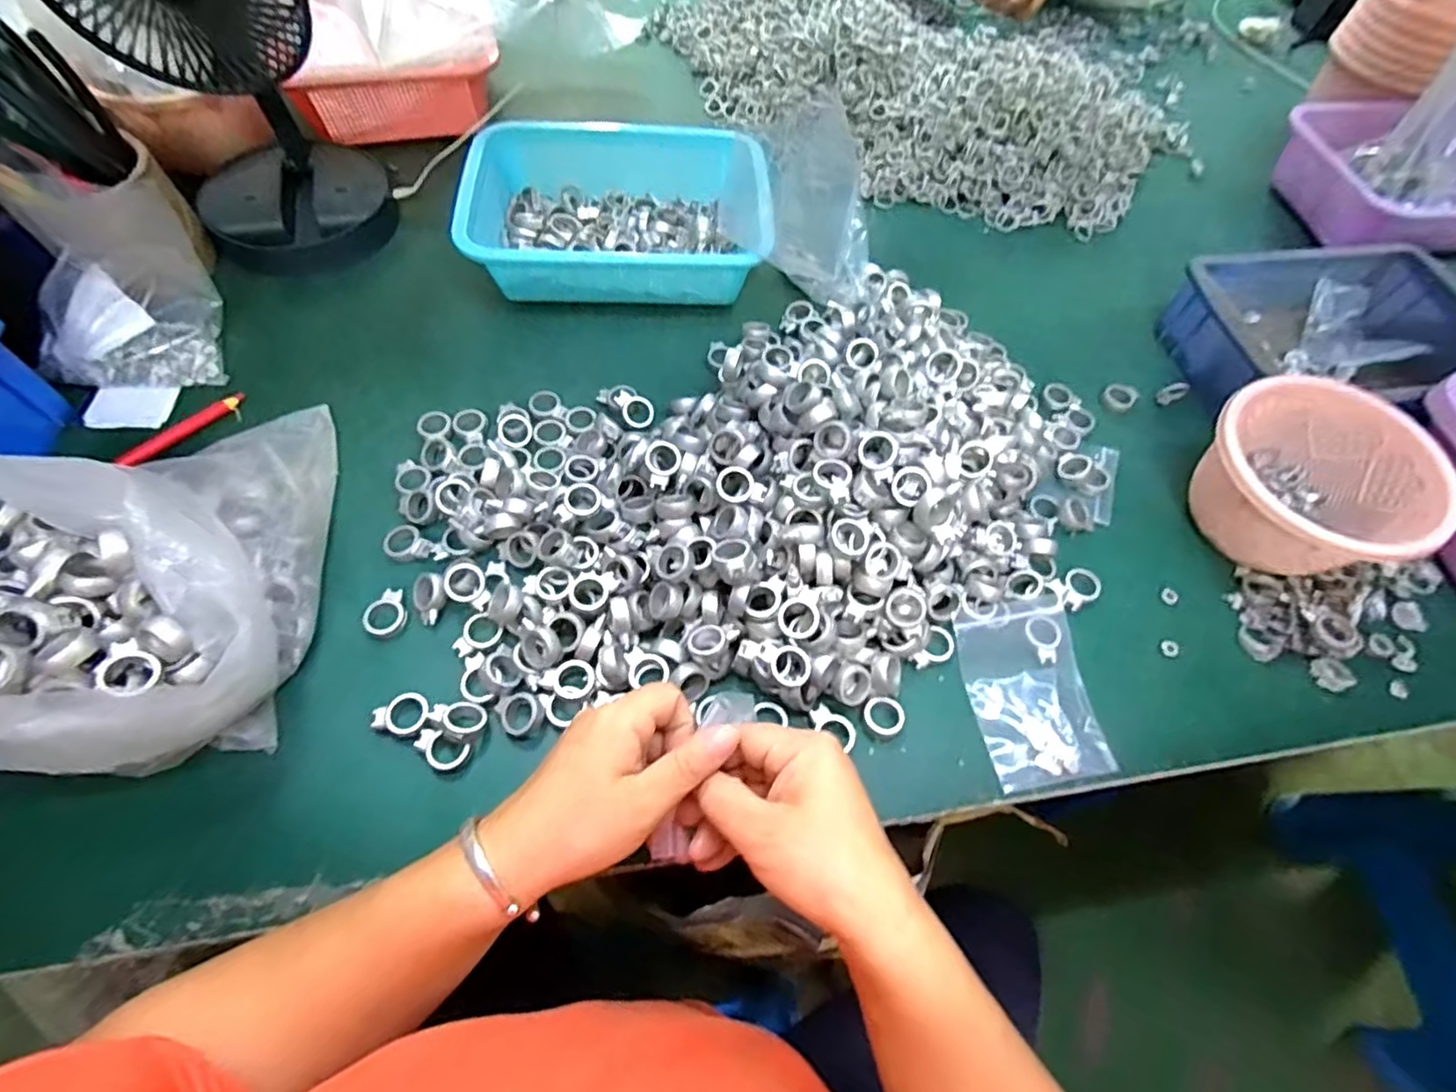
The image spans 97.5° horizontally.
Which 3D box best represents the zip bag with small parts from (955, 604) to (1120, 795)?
[{"bbox_3d":[0.207,0.100,0.433,0.080,0.013,0.113,-6,61,-7],"label":"zip bag with small parts"}]

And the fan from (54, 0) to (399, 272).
[{"bbox_3d":[-0.396,-0.378,0.507,0.151,0.279,0.123,-29,66,-18],"label":"fan"}]

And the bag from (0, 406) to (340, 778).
[{"bbox_3d":[-0.388,0.001,0.402,0.209,0.097,0.264,-8,62,-8],"label":"bag"}]

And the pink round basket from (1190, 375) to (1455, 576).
[{"bbox_3d":[0.429,-0.048,0.481,0.138,0.087,0.142,2,61,-3],"label":"pink round basket"}]

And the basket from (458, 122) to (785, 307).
[{"bbox_3d":[-0.103,-0.318,0.614,0.269,0.077,0.212,-2,61,-5],"label":"basket"}]

